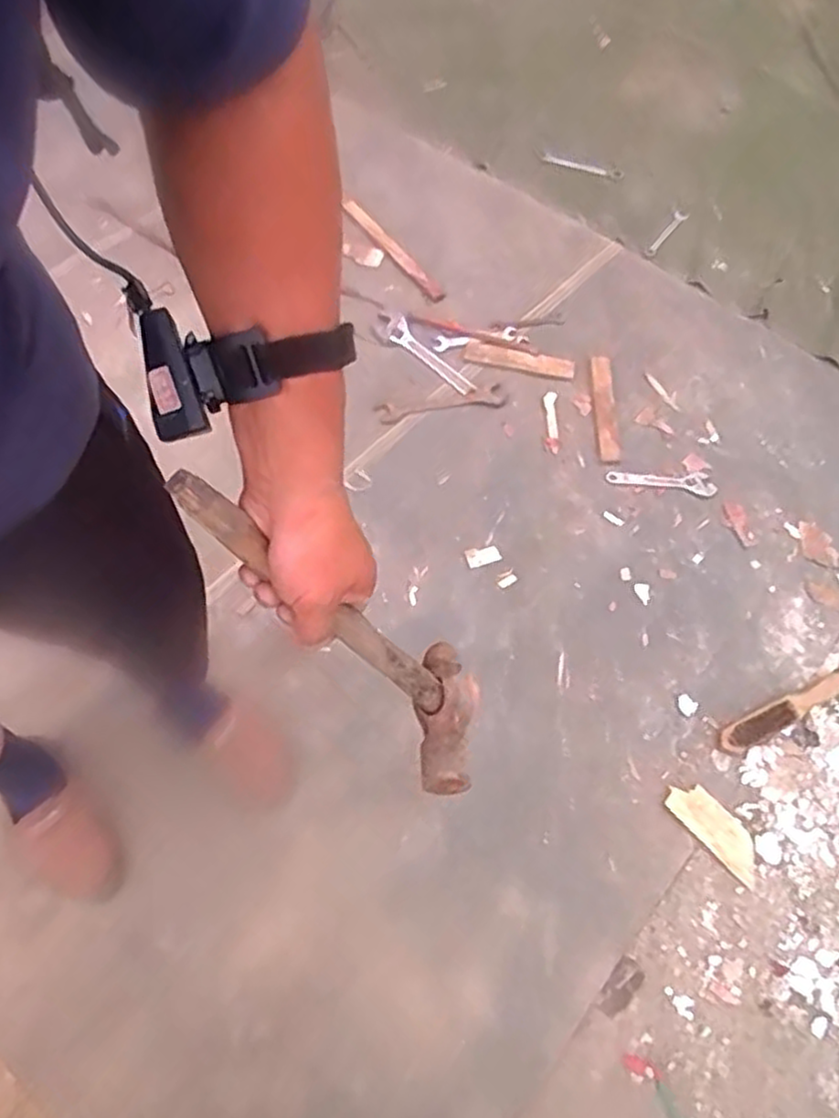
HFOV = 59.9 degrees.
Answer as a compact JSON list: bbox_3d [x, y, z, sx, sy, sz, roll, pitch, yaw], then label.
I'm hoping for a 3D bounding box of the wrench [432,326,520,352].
[{"bbox_3d":[0.116,-0.456,1.504,0.181,0.013,0.034,-10,63,-5],"label":"wrench"}]

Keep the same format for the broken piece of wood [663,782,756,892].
[{"bbox_3d":[0.422,0.382,1.033,0.060,0.011,0.152,-40,69,-18],"label":"broken piece of wood"}]

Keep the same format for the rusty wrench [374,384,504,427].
[{"bbox_3d":[0.042,-0.300,1.426,0.251,0.019,0.051,-9,63,-5],"label":"rusty wrench"}]

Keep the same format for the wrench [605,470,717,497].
[{"bbox_3d":[0.439,-0.145,1.325,0.190,0.009,0.047,9,63,4],"label":"wrench"}]

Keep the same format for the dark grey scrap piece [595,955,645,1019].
[{"bbox_3d":[0.261,0.559,0.949,0.036,0.007,0.075,39,69,18],"label":"dark grey scrap piece"}]

